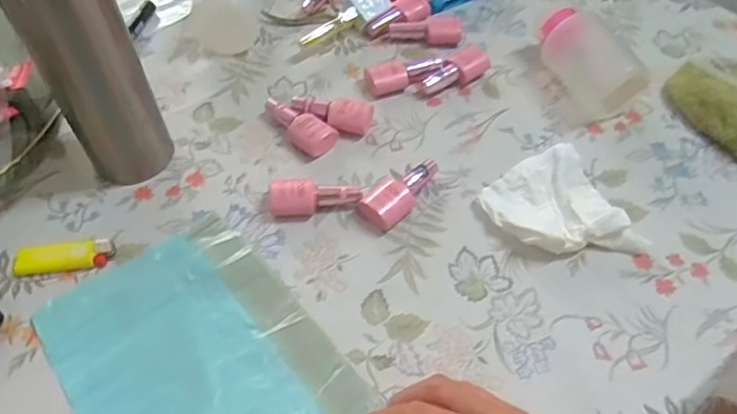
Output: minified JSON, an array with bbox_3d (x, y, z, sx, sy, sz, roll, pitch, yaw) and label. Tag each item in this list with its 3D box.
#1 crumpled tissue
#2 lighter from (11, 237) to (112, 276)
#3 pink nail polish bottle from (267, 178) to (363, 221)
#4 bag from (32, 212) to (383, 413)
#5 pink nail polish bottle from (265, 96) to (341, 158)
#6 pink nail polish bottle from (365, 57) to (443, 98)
[{"bbox_3d":[0.143,-0.001,0.435,0.099,0.021,0.100,-17,55,-13],"label":"crumpled tissue"},{"bbox_3d":[-0.220,0.036,0.408,0.066,0.011,0.021,-6,53,-5],"label":"lighter"},{"bbox_3d":[-0.041,-0.008,0.437,0.068,0.021,0.028,-7,53,-6],"label":"pink nail polish bottle"},{"bbox_3d":[-0.097,0.110,0.355,0.146,0.009,0.223,-33,60,-23],"label":"bag"},{"bbox_3d":[-0.057,-0.073,0.484,0.034,0.021,0.073,-34,60,-23],"label":"pink nail polish bottle"},{"bbox_3d":[0.034,-0.123,0.525,0.073,0.021,0.025,-19,55,-14],"label":"pink nail polish bottle"}]

